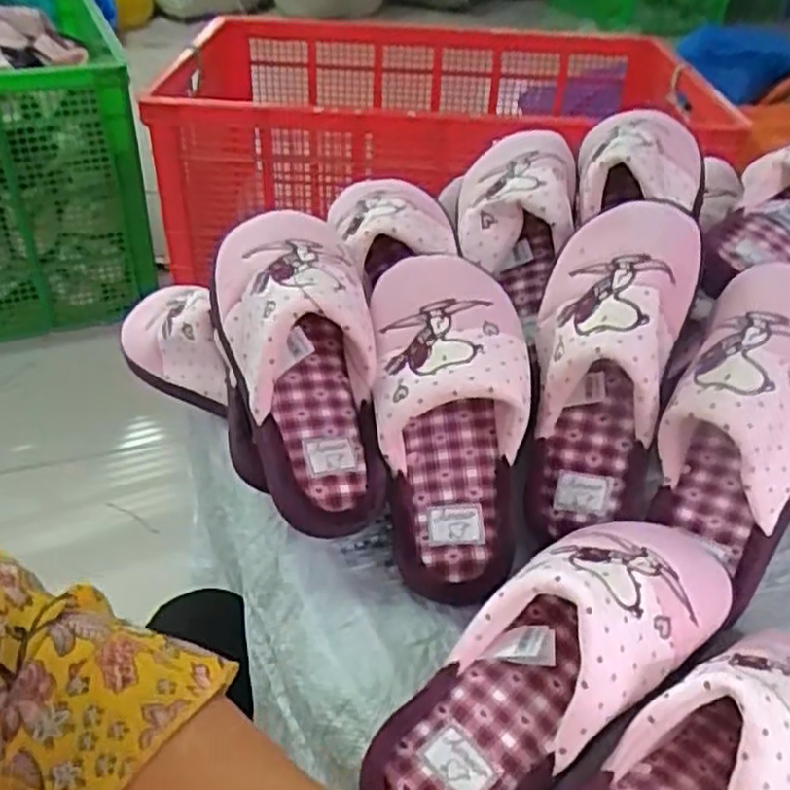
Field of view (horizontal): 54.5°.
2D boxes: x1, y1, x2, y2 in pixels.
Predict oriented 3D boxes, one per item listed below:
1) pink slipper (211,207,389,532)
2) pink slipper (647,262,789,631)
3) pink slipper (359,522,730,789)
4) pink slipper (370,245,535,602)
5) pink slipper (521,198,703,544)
[{"bbox_3d":[-0.061,-0.031,0.506,0.098,0.077,0.245,-9,75,-15],"label":"pink slipper"},{"bbox_3d":[0.224,0.023,0.485,0.103,0.225,0.081,17,2,18],"label":"pink slipper"},{"bbox_3d":[0.089,0.132,0.402,0.242,0.086,0.088,-35,50,-21],"label":"pink slipper"},{"bbox_3d":[0.037,0.008,0.510,0.101,0.071,0.246,0,73,-4],"label":"pink slipper"},{"bbox_3d":[0.131,-0.011,0.520,0.102,0.252,0.079,17,7,38],"label":"pink slipper"}]

